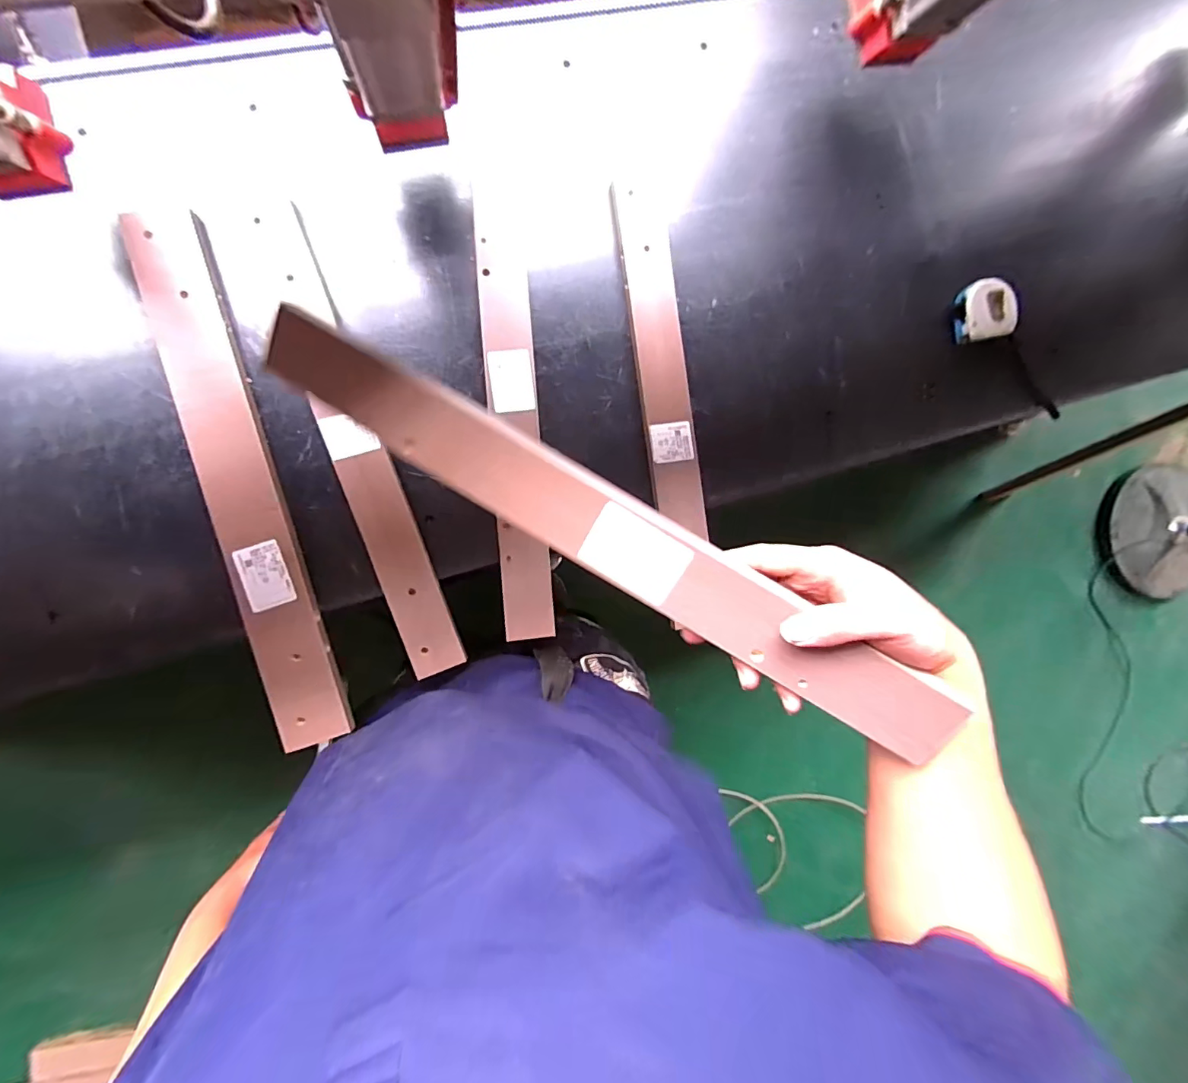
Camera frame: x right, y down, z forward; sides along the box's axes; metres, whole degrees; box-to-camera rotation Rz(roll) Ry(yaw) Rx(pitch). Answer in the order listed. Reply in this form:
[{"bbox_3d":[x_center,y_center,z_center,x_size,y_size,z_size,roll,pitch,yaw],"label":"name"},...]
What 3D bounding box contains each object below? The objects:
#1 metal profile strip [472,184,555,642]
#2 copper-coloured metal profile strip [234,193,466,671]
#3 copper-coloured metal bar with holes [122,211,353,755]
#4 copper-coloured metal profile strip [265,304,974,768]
[{"bbox_3d":[-0.080,-0.130,0.510,0.050,0.024,0.451,-4,91,-9],"label":"metal profile strip"},{"bbox_3d":[-0.228,-0.095,0.475,0.051,0.009,0.466,-20,93,-8],"label":"copper-coloured metal profile strip"},{"bbox_3d":[-0.323,-0.050,0.463,0.062,0.015,0.486,-16,91,-19],"label":"copper-coloured metal bar with holes"},{"bbox_3d":[-0.003,-0.010,0.311,0.465,0.009,0.047,32,105,5],"label":"copper-coloured metal profile strip"}]

